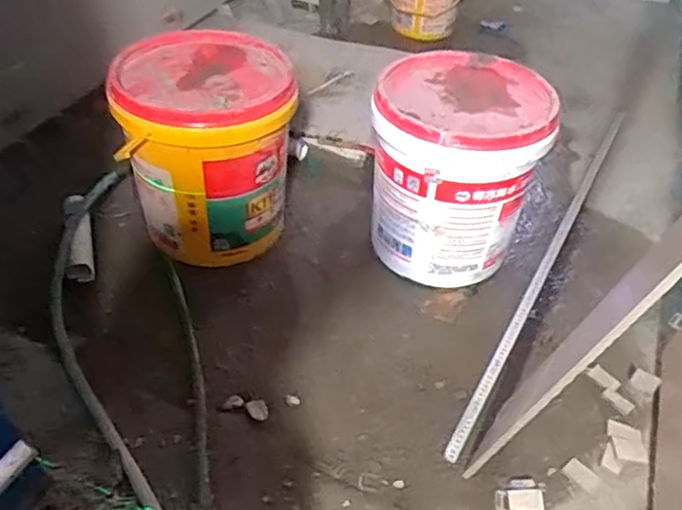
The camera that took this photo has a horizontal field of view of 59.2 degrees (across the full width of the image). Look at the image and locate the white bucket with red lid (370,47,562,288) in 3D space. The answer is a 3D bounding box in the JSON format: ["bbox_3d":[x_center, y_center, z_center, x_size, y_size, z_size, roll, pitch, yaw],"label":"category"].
[{"bbox_3d":[0.218,-0.156,1.154,0.294,0.357,0.309,2,46,-2],"label":"white bucket with red lid"}]

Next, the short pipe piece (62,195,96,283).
[{"bbox_3d":[-0.496,-0.038,1.130,0.055,0.044,0.191,-12,69,-13],"label":"short pipe piece"}]

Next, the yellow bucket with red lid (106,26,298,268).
[{"bbox_3d":[-0.236,-0.192,1.121,0.294,0.338,0.278,-3,47,-8],"label":"yellow bucket with red lid"}]

